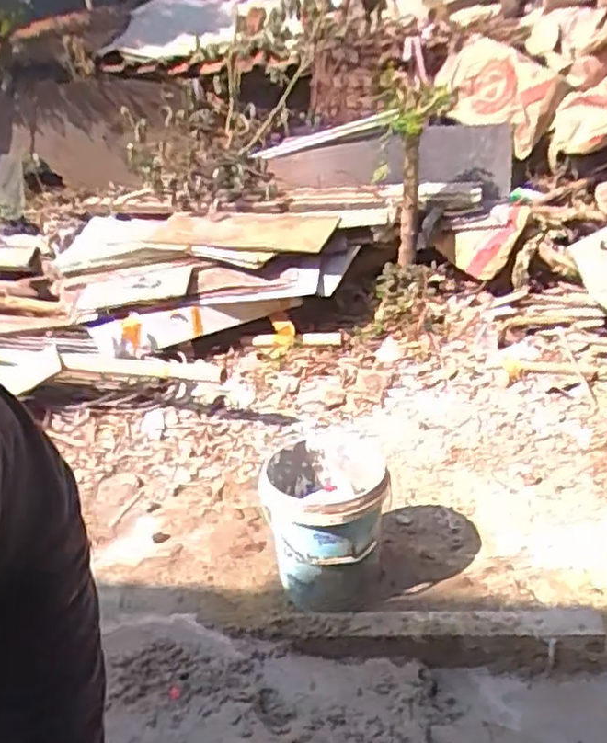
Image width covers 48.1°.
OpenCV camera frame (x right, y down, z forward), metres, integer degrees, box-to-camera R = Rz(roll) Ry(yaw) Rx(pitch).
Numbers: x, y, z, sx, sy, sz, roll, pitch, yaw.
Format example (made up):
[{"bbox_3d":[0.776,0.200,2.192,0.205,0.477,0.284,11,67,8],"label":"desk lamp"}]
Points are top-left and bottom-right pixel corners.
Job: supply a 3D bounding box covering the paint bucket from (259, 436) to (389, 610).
[{"bbox_3d":[0.060,0.372,1.744,0.290,0.334,0.353,-6,28,0],"label":"paint bucket"}]

